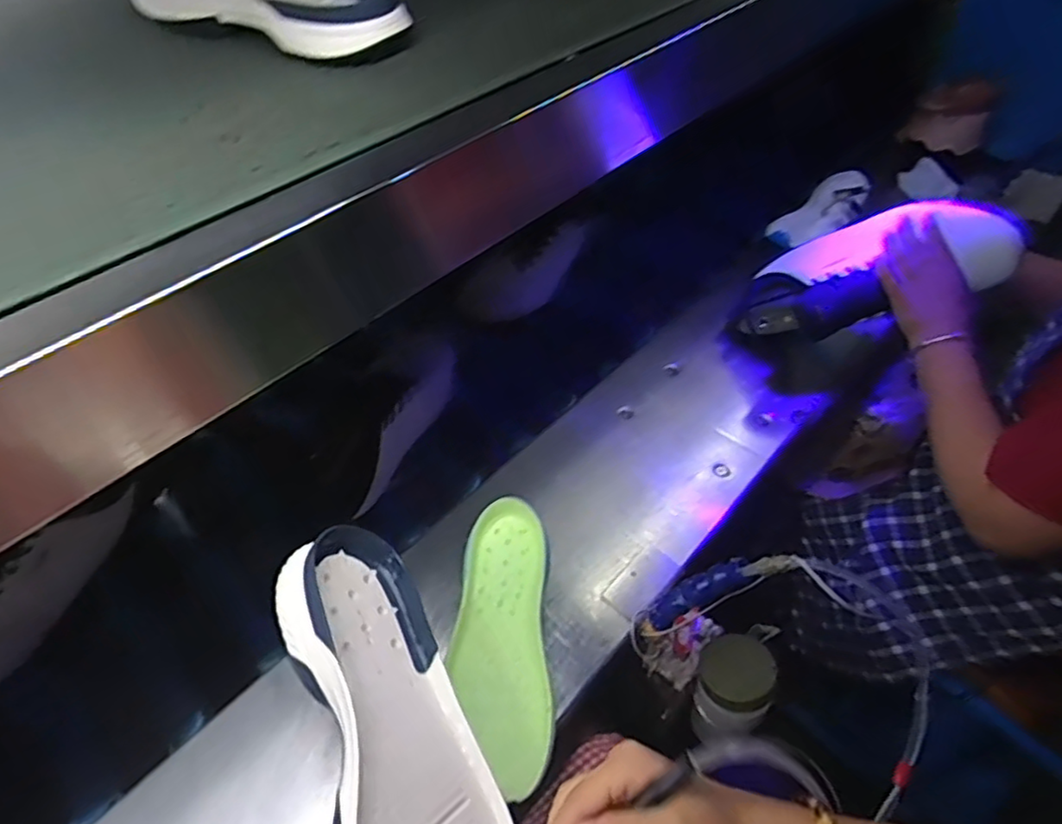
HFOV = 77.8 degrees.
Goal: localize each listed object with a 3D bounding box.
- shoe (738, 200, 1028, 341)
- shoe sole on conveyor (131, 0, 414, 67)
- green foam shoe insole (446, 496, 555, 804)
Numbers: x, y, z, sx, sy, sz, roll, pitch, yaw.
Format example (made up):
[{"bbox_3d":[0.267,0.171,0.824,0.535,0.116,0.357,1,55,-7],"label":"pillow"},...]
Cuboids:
[{"bbox_3d":[0.423,-0.174,0.836,0.323,0.118,0.090,-16,40,34],"label":"shoe"},{"bbox_3d":[-0.266,-0.395,0.626,0.343,0.046,0.116,29,55,22],"label":"shoe sole on conveyor"},{"bbox_3d":[-0.028,0.218,0.638,0.092,0.055,0.265,-1,50,0],"label":"green foam shoe insole"}]

